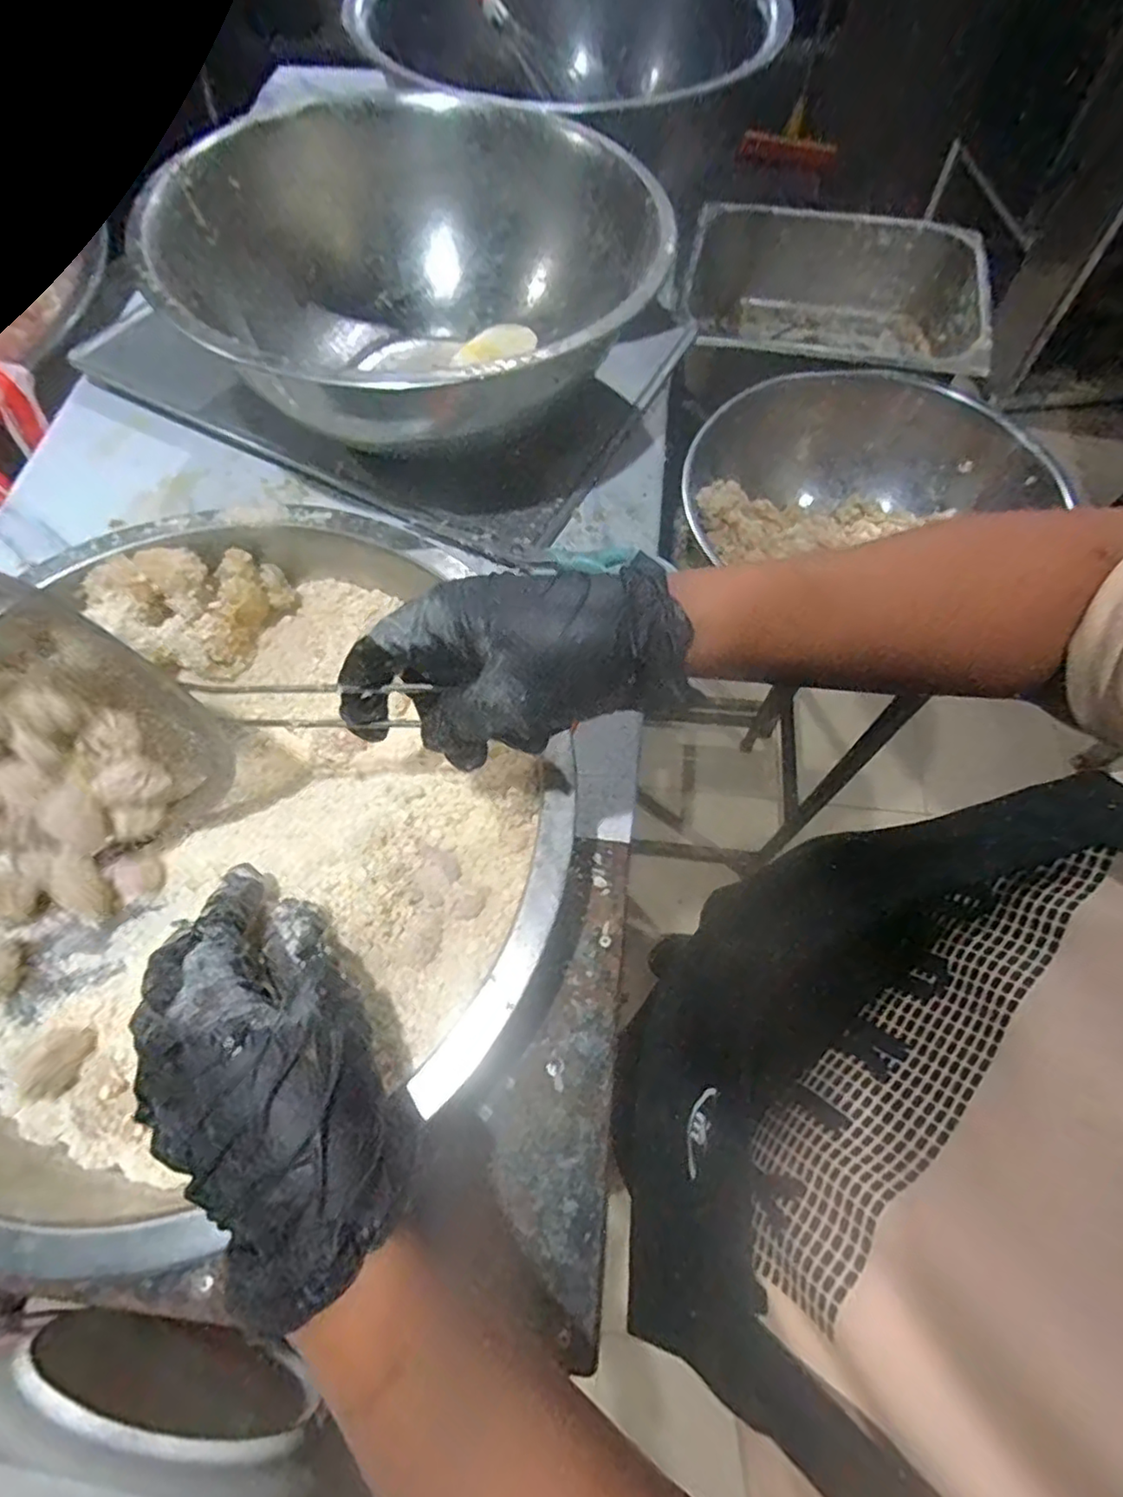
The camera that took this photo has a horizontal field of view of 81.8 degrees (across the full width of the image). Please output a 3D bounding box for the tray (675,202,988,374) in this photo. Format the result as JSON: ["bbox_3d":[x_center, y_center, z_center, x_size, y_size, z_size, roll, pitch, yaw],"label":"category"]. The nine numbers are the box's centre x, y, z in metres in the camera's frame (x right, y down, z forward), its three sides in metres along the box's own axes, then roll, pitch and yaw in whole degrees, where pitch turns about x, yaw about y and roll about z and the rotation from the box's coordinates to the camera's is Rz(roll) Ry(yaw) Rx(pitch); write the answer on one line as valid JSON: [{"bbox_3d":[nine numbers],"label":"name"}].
[{"bbox_3d":[0.290,-0.477,0.737,0.316,0.106,0.259,16,67,7],"label":"tray"}]

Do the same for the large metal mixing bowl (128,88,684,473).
[{"bbox_3d":[-0.100,-0.327,0.489,0.321,0.138,0.309,0,66,0],"label":"large metal mixing bowl"}]

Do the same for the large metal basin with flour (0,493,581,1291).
[{"bbox_3d":[-0.193,0.041,0.355,0.354,0.081,0.351,0,66,0],"label":"large metal basin with flour"}]

